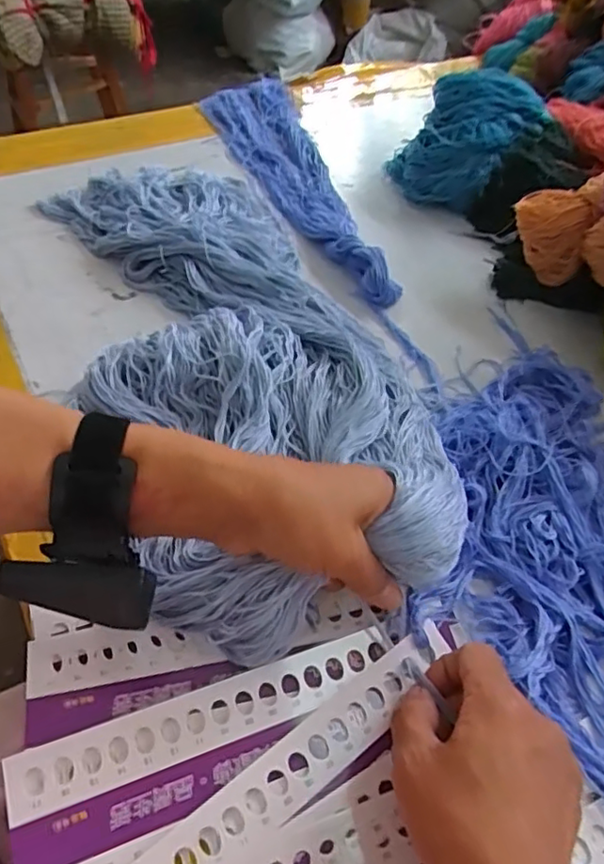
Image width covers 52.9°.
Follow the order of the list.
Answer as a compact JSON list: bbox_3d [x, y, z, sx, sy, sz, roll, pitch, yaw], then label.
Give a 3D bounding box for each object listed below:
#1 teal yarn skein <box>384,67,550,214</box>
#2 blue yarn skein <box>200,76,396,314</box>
[{"bbox_3d":[0.169,-0.301,0.640,0.146,0.106,0.107,18,53,8],"label":"teal yarn skein"},{"bbox_3d":[0.003,-0.282,0.657,0.102,0.034,0.429,-17,56,-18],"label":"blue yarn skein"}]

